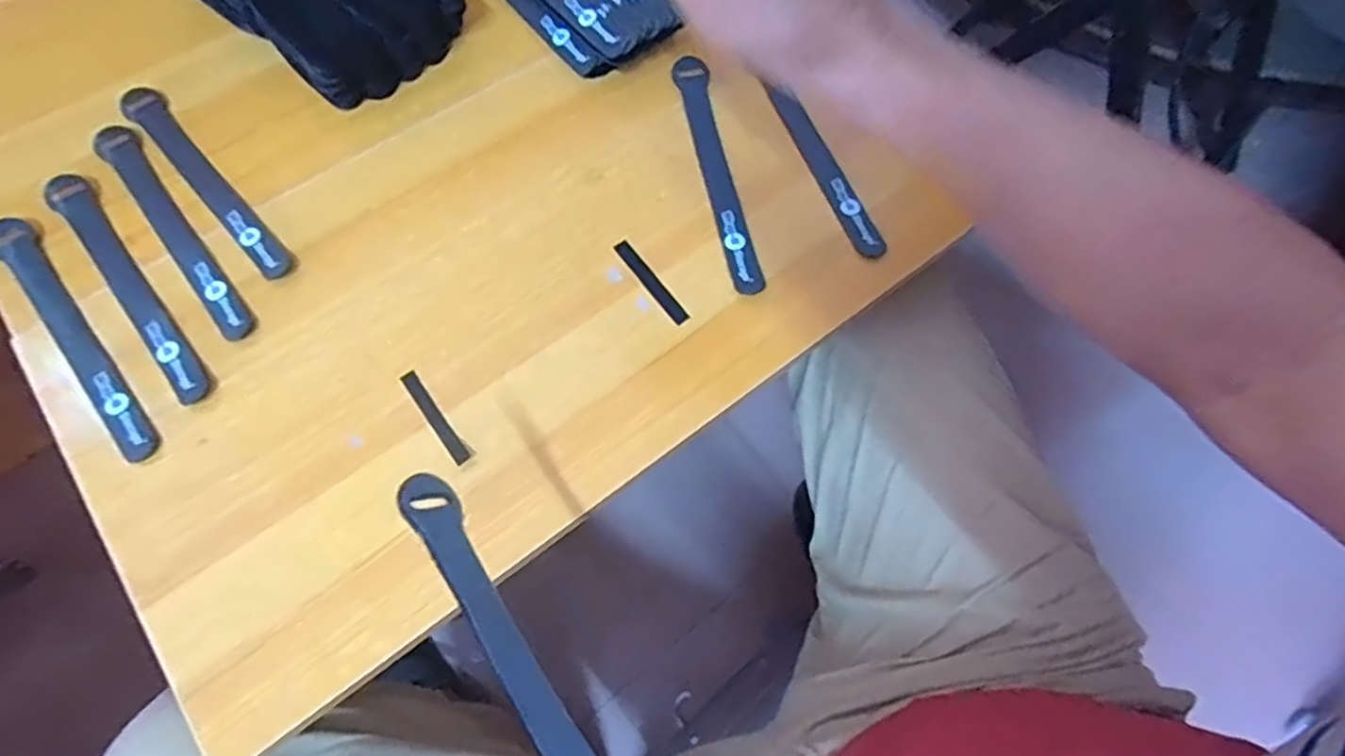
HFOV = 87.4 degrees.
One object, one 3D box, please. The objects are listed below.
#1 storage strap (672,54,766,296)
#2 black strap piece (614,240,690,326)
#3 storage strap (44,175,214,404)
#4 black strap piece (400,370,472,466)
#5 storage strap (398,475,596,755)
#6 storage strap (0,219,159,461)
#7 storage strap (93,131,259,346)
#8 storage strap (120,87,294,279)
[{"bbox_3d":[0.030,-0.142,0.477,0.026,0.011,0.191,-10,67,-5],"label":"storage strap"},{"bbox_3d":[-0.014,-0.062,0.447,0.010,0.004,0.070,-34,72,-15],"label":"black strap piece"},{"bbox_3d":[-0.340,-0.060,0.438,0.023,0.004,0.198,-39,73,-16],"label":"storage strap"},{"bbox_3d":[-0.138,0.022,0.409,0.009,0.004,0.066,-35,72,-15],"label":"black strap piece"},{"bbox_3d":[-0.048,0.115,0.251,0.005,0.025,0.191,-48,66,25],"label":"storage strap"},{"bbox_3d":[-0.363,-0.028,0.425,0.024,0.004,0.203,-41,73,-17],"label":"storage strap"},{"bbox_3d":[-0.323,-0.099,0.455,0.024,0.004,0.198,-38,73,-16],"label":"storage strap"},{"bbox_3d":[-0.311,-0.133,0.469,0.025,0.007,0.191,-42,74,-17],"label":"storage strap"}]

